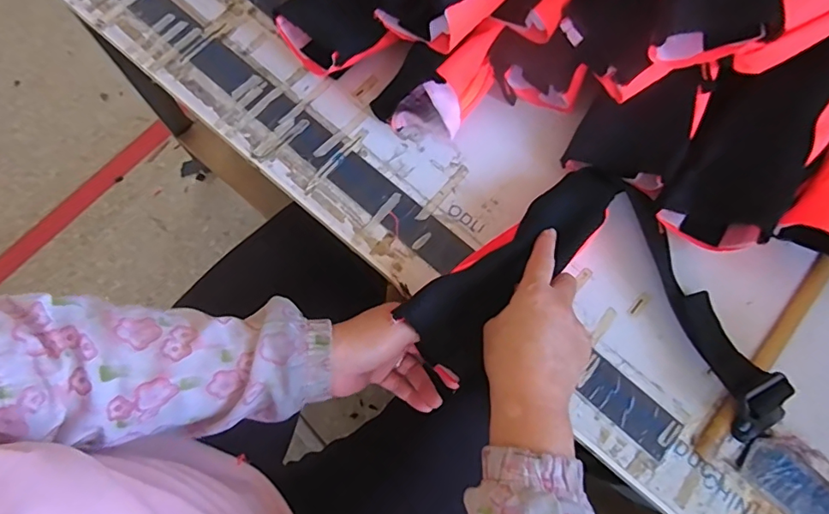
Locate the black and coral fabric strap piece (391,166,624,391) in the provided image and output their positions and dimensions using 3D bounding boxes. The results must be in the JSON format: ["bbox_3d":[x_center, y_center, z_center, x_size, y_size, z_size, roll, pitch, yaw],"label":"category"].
[{"bbox_3d":[0.097,0.001,0.438,0.236,0.033,0.073,-41,78,-14],"label":"black and coral fabric strap piece"}]

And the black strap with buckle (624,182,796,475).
[{"bbox_3d":[0.258,0.048,0.446,0.044,0.046,0.249,-17,75,-6],"label":"black strap with buckle"}]

